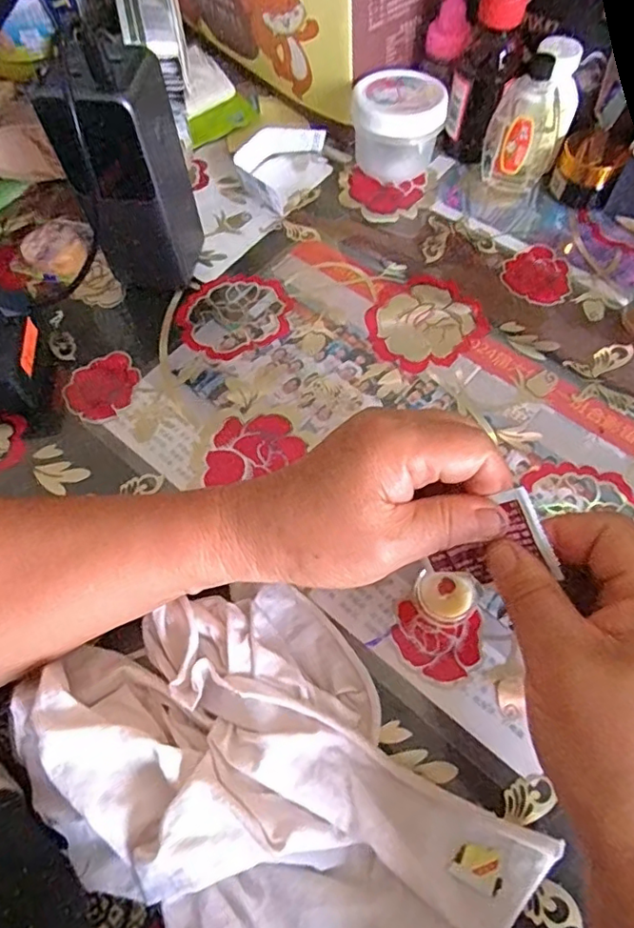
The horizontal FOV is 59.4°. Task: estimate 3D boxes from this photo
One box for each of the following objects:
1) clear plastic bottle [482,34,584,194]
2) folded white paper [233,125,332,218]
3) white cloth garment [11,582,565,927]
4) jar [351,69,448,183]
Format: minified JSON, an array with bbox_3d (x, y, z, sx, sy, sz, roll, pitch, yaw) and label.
[{"bbox_3d":[0.152,-0.241,0.392,0.047,0.086,0.042,26,66,14],"label":"clear plastic bottle"},{"bbox_3d":[-0.021,-0.232,0.424,0.048,0.029,0.073,37,69,18],"label":"folded white paper"},{"bbox_3d":[-0.026,0.134,0.226,0.141,0.041,0.200,-39,68,-17],"label":"white cloth garment"},{"bbox_3d":[0.059,-0.252,0.416,0.061,0.053,0.058,-1,63,1],"label":"jar"}]

